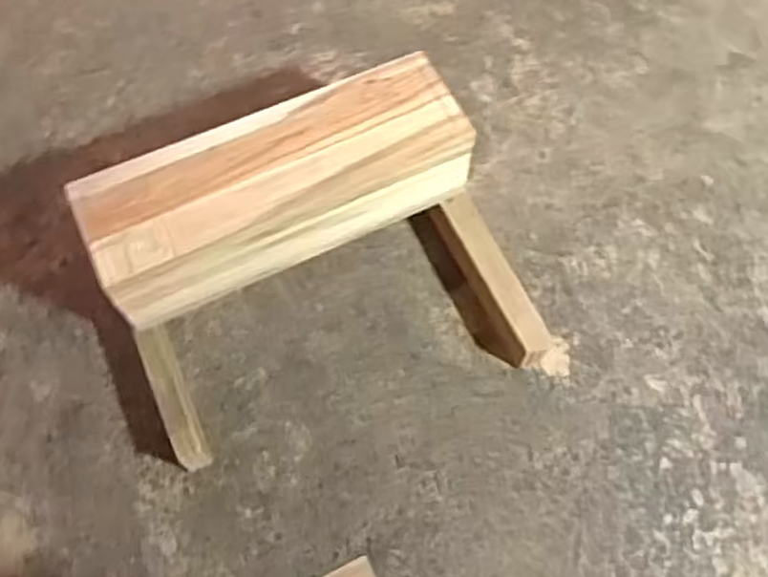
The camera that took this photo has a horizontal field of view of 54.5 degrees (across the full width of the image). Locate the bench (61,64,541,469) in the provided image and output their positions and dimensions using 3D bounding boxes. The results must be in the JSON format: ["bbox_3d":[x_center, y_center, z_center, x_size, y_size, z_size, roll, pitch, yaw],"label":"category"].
[{"bbox_3d":[-0.130,-0.036,1.479,0.779,0.336,0.599,-20,67,-10],"label":"bench"}]

